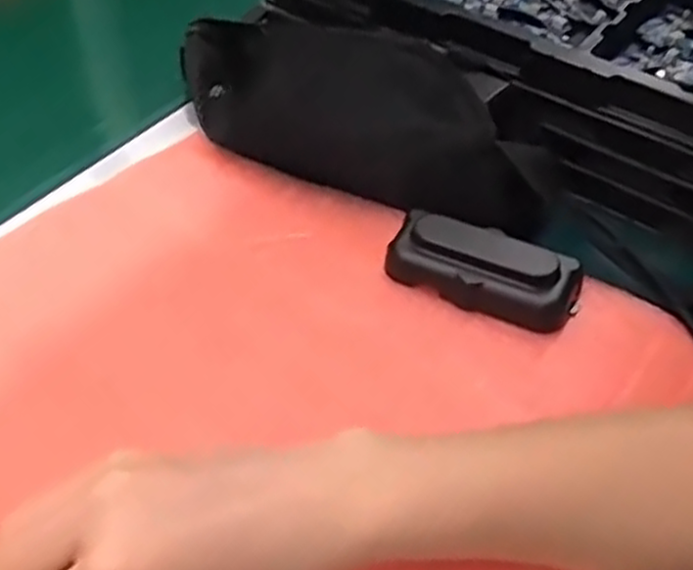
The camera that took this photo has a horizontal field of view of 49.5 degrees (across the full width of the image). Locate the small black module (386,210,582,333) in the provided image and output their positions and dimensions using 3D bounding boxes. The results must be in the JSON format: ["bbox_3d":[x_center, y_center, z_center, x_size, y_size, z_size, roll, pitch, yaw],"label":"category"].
[{"bbox_3d":[0.078,-0.010,0.432,0.105,0.034,0.041,22,49,16],"label":"small black module"}]

